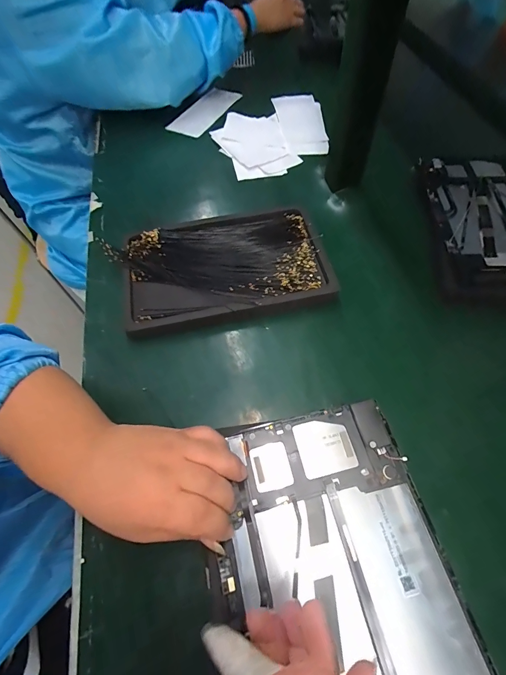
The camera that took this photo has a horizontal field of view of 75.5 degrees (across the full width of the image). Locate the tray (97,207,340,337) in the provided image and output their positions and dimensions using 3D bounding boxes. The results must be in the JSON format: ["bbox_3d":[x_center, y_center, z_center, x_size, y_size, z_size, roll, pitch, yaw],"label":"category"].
[{"bbox_3d":[-0.041,-0.090,0.406,0.249,0.023,0.156,-12,59,-3],"label":"tray"}]

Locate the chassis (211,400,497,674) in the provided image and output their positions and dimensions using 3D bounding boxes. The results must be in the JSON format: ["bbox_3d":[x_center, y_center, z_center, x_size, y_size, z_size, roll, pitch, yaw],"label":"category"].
[{"bbox_3d":[0.059,0.169,0.210,0.143,0.011,0.239,-13,59,-6],"label":"chassis"}]

